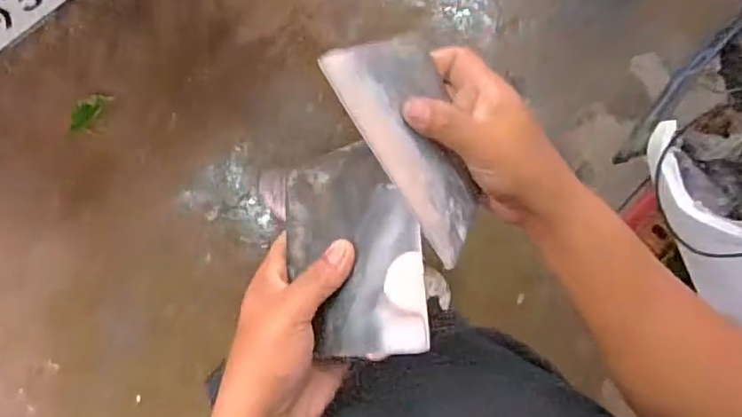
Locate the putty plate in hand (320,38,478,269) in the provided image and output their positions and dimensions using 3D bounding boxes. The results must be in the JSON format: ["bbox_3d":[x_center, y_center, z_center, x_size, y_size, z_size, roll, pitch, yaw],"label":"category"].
[{"bbox_3d":[0.034,-0.047,0.364,0.094,0.006,0.139,-42,106,-41],"label":"putty plate in hand"}]

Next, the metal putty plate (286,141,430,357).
[{"bbox_3d":[-0.013,0.024,0.357,0.093,0.008,0.136,-17,65,26],"label":"metal putty plate"}]

